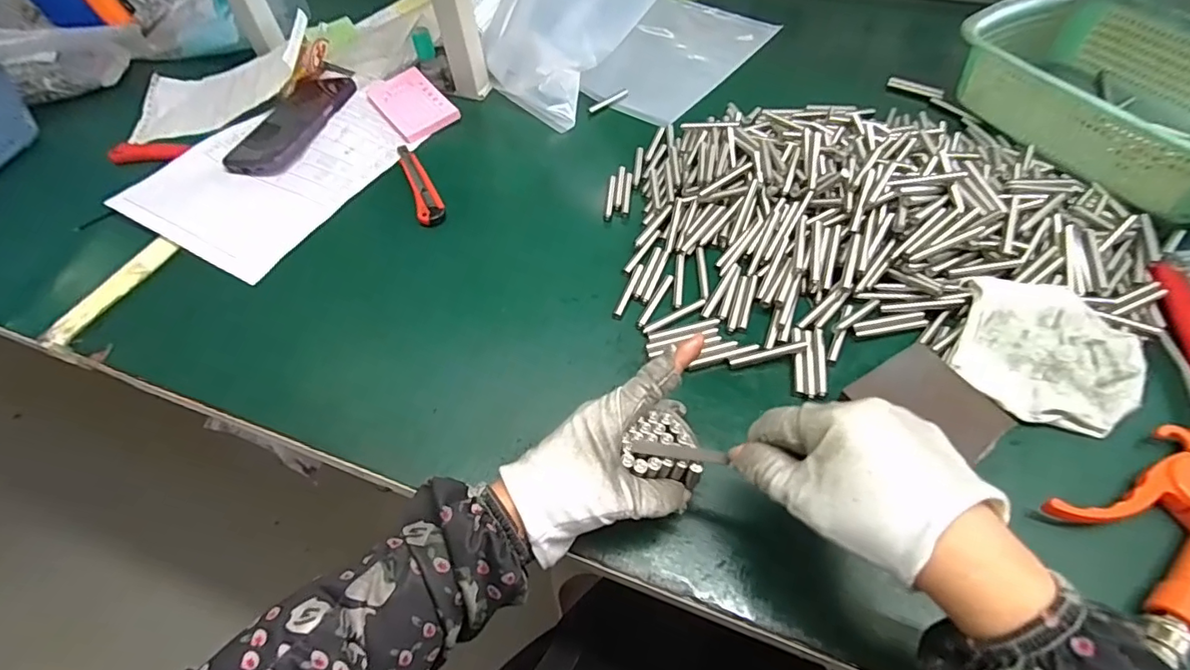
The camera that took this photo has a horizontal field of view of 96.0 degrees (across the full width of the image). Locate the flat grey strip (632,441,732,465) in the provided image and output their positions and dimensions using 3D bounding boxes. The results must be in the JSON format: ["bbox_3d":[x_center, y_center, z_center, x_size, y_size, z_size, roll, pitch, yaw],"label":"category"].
[{"bbox_3d":[0.047,0.066,0.302,0.051,0.004,0.007,5,54,14],"label":"flat grey strip"}]

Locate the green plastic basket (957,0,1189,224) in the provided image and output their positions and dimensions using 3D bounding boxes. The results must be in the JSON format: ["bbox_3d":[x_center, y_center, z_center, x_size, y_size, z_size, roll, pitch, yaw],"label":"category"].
[{"bbox_3d":[0.510,-0.228,0.513,0.209,0.079,0.277,-20,55,-11],"label":"green plastic basket"}]

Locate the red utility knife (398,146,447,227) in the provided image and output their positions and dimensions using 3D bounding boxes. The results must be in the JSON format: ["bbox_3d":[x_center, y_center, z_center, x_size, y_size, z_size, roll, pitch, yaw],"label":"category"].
[{"bbox_3d":[-0.177,-0.157,0.542,0.027,0.012,0.133,-20,55,-11],"label":"red utility knife"}]

